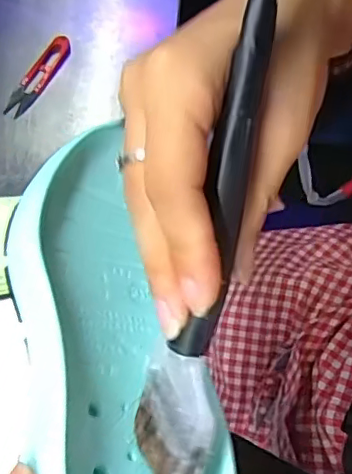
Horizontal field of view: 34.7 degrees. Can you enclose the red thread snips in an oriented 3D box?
[{"bbox_3d":[-0.143,-0.169,0.584,0.026,0.010,0.101,30,74,9],"label":"red thread snips"}]

